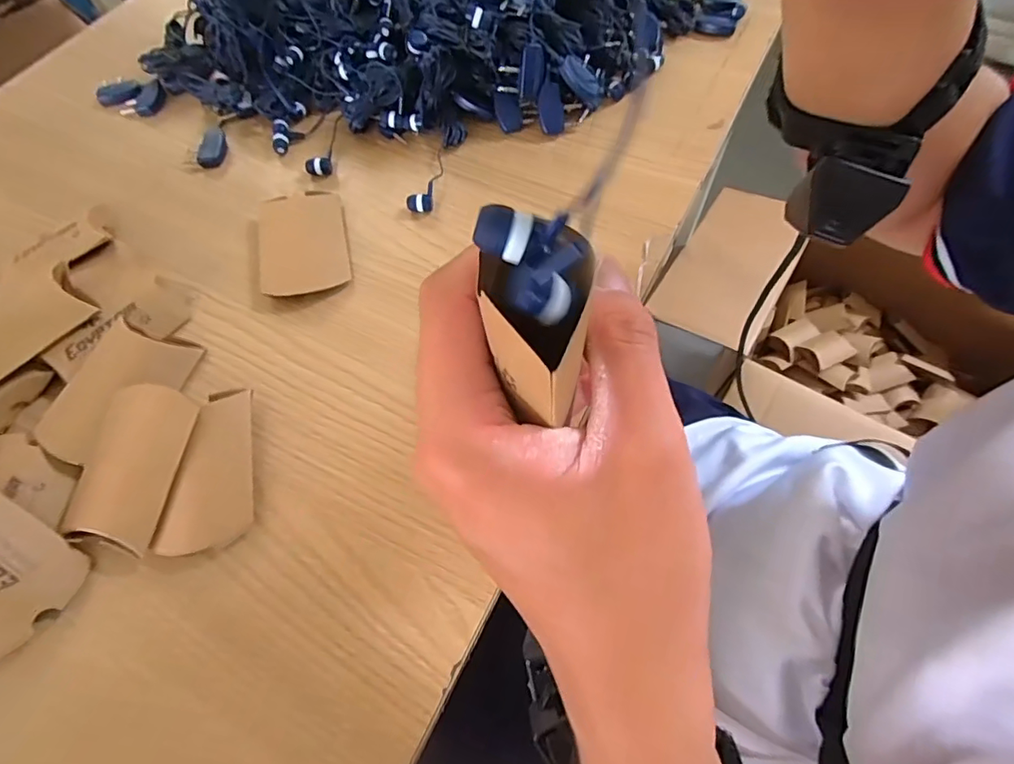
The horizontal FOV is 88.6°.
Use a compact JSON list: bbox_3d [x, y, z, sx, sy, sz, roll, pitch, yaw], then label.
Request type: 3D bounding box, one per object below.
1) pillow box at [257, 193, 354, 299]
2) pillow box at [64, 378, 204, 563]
[{"bbox_3d":[-0.141,-0.095,0.358,0.058,0.017,0.083,-14,63,-4],"label":"pillow box"},{"bbox_3d":[-0.203,0.043,0.278,0.055,0.015,0.083,6,64,6],"label":"pillow box"}]

